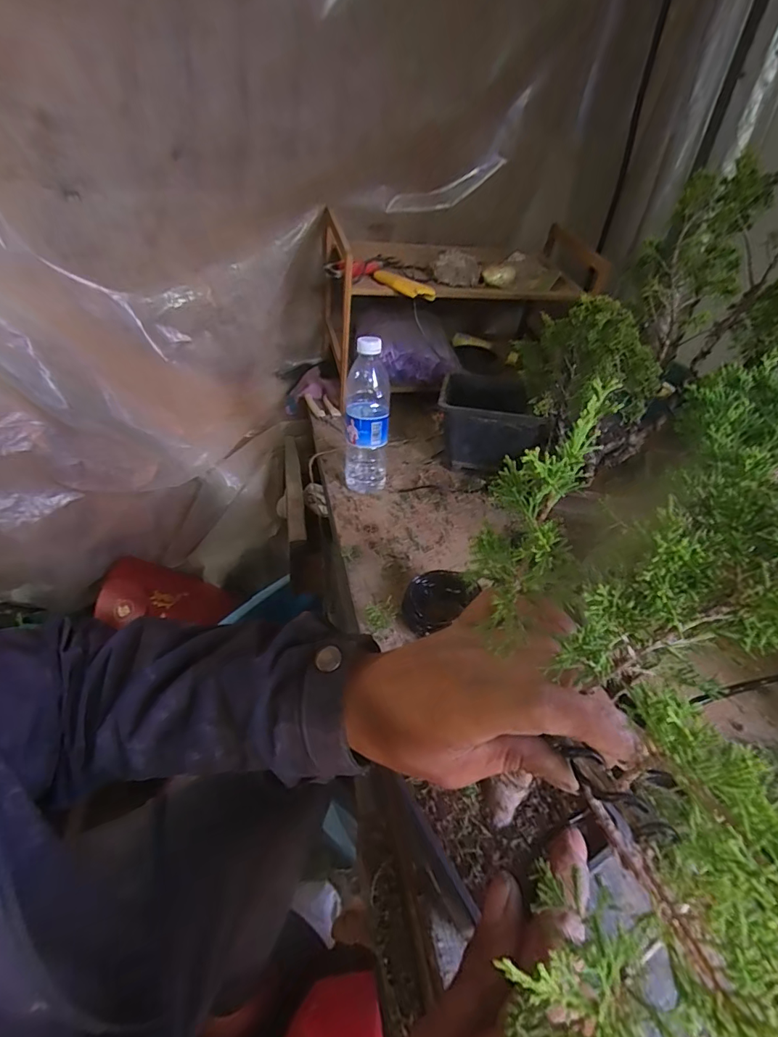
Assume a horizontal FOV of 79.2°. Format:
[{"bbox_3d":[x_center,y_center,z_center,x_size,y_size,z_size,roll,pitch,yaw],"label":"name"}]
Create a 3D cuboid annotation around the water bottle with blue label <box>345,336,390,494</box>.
[{"bbox_3d":[-0.029,-0.140,0.654,0.064,0.204,0.059,3,36,-4],"label":"water bottle with blue label"}]

